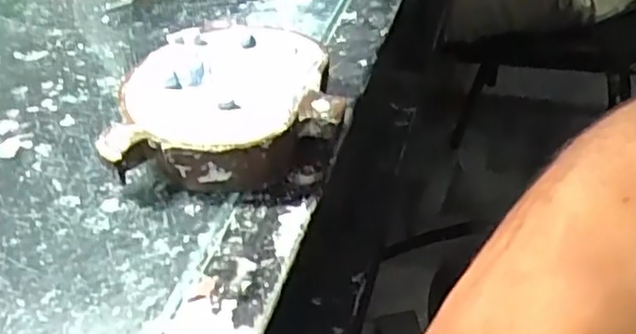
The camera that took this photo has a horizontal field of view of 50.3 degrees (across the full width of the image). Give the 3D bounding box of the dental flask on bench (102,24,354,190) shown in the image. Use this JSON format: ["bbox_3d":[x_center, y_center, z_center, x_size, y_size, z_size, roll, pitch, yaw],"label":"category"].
[{"bbox_3d":[-0.039,-0.030,0.304,0.093,0.032,0.092,-1,39,5],"label":"dental flask on bench"}]

